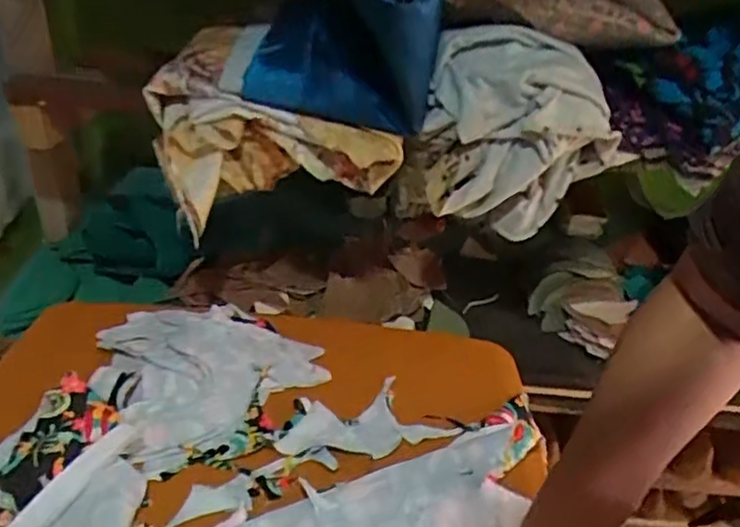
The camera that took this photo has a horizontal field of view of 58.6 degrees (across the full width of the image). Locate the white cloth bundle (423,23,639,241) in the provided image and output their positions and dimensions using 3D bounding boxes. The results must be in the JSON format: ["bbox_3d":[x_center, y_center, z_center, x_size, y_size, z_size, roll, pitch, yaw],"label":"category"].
[{"bbox_3d":[0.156,-0.138,0.674,0.200,0.166,0.112,4,33,-3],"label":"white cloth bundle"}]

